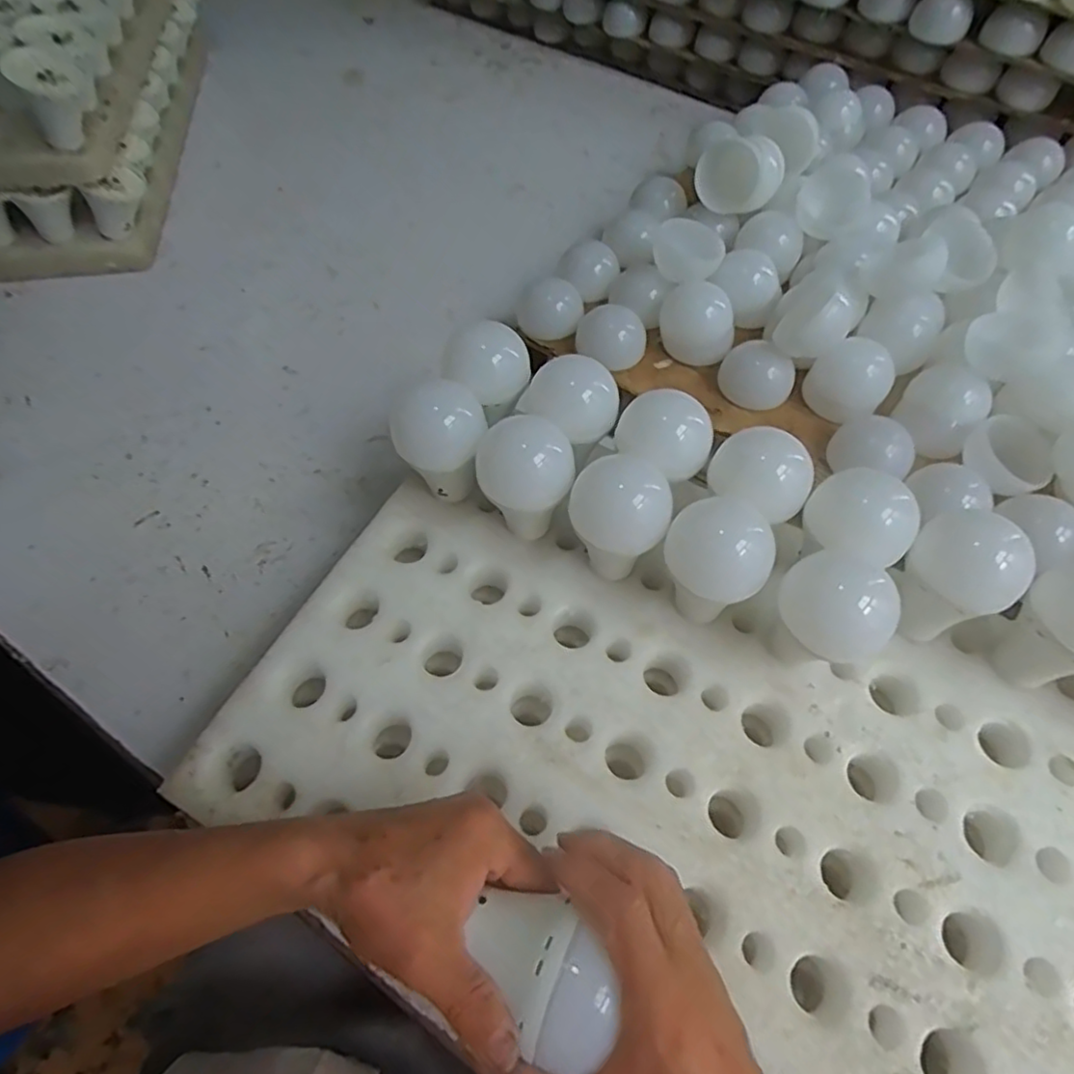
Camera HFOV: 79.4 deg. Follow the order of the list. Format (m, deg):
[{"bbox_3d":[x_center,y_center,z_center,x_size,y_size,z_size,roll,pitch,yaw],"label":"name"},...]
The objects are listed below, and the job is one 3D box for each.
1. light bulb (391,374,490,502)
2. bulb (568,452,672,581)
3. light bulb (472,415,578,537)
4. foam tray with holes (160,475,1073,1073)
[{"bbox_3d":[-0.069,-0.063,0.470,0.066,0.090,0.062,1,61,-2],"label":"light bulb"},{"bbox_3d":[0.053,-0.008,0.440,0.064,0.084,0.062,1,61,-2],"label":"bulb"},{"bbox_3d":[-0.009,-0.033,0.452,0.065,0.090,0.066,1,61,-2],"label":"light bulb"},{"bbox_3d":[0.093,0.152,0.411,0.545,0.051,0.310,26,63,12],"label":"foam tray with holes"}]

